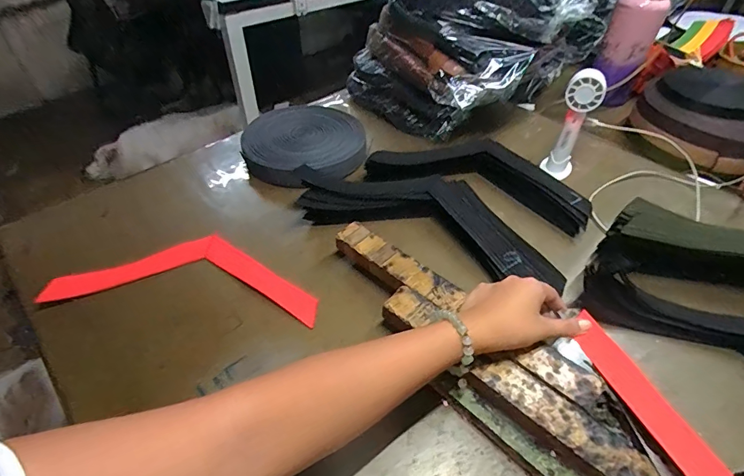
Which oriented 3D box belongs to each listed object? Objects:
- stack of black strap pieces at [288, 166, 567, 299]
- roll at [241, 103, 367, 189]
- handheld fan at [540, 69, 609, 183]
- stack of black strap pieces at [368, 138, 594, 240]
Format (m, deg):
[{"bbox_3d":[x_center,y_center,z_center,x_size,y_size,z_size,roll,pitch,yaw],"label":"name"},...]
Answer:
[{"bbox_3d":[0.069,-0.024,0.554,0.354,0.045,0.128,18,47,18],"label":"stack of black strap pieces"},{"bbox_3d":[-0.112,-0.155,0.676,0.176,0.043,0.186,0,44,0],"label":"roll"},{"bbox_3d":[0.309,-0.172,0.644,0.052,0.156,0.055,25,50,24],"label":"handheld fan"},{"bbox_3d":[0.177,-0.091,0.623,0.275,0.048,0.108,17,47,18],"label":"stack of black strap pieces"}]

